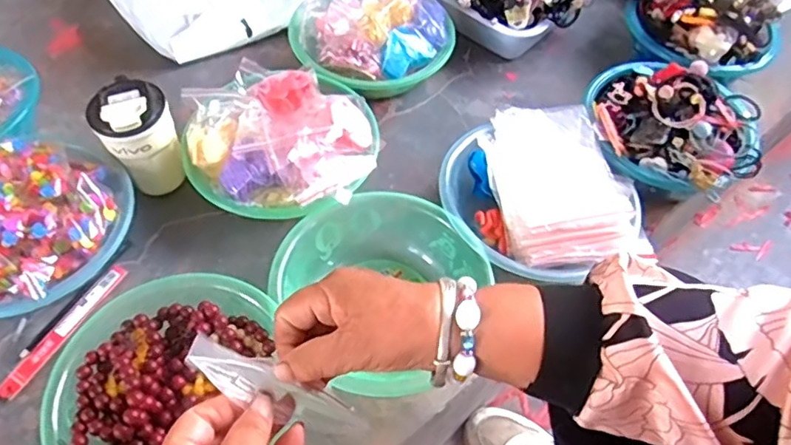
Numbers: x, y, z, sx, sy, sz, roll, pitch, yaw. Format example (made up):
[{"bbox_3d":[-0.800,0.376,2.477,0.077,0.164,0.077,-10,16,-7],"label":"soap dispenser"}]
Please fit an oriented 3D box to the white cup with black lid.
[{"bbox_3d":[-0.309,-0.097,0.722,0.081,0.144,0.089,1,55,-2],"label":"white cup with black lid"}]

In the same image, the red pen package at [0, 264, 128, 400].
[{"bbox_3d":[-0.365,0.117,0.655,0.026,0.004,0.173,26,58,14],"label":"red pen package"}]

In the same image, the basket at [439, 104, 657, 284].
[{"bbox_3d":[0.176,-0.031,0.734,0.224,0.104,0.235,1,55,-2],"label":"basket"}]

